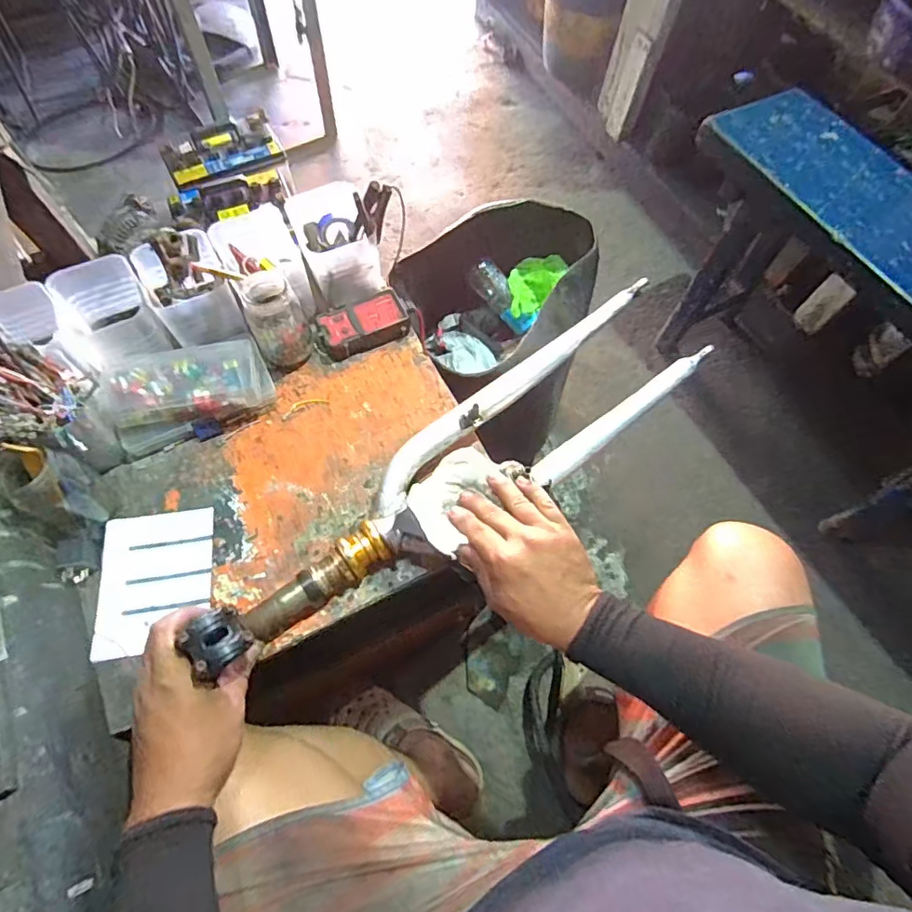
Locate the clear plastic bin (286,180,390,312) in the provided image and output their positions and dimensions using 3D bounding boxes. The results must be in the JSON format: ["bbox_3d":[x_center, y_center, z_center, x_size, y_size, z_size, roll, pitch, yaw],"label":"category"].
[{"bbox_3d":[-0.152,-0.269,0.681,0.089,0.075,0.126,-20,67,-11],"label":"clear plastic bin"}]

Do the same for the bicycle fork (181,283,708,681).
[{"bbox_3d":[0.009,0.014,0.544,0.560,0.096,0.128,-36,71,-16],"label":"bicycle fork"}]

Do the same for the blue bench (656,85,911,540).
[{"bbox_3d":[0.735,-0.215,0.985,0.247,0.419,0.827,-26,68,-13],"label":"blue bench"}]

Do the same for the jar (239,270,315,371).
[{"bbox_3d":[-0.206,-0.156,0.618,0.061,0.097,0.067,-20,67,-11],"label":"jar"}]

